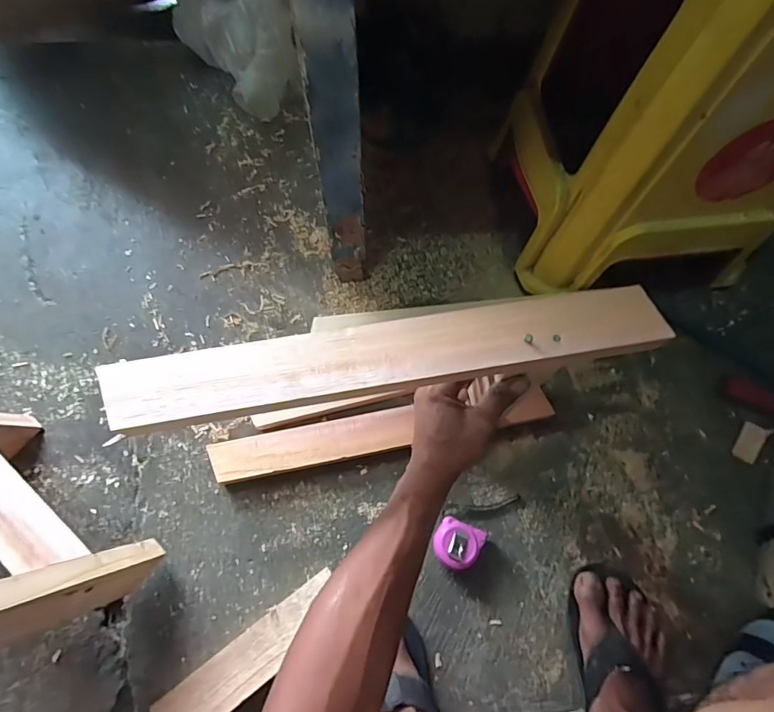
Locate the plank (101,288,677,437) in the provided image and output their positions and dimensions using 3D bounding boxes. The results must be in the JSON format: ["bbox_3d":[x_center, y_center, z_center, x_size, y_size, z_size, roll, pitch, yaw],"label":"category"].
[{"bbox_3d":[0.009,-0.002,0.375,0.454,0.013,0.060,-9,74,-6],"label":"plank"}]

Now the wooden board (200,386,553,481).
[{"bbox_3d":[0.000,0.104,0.622,0.459,0.042,0.053,-10,70,-6],"label":"wooden board"}]

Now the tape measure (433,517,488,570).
[{"bbox_3d":[0.092,0.244,0.579,0.054,0.033,0.057,24,70,7],"label":"tape measure"}]

